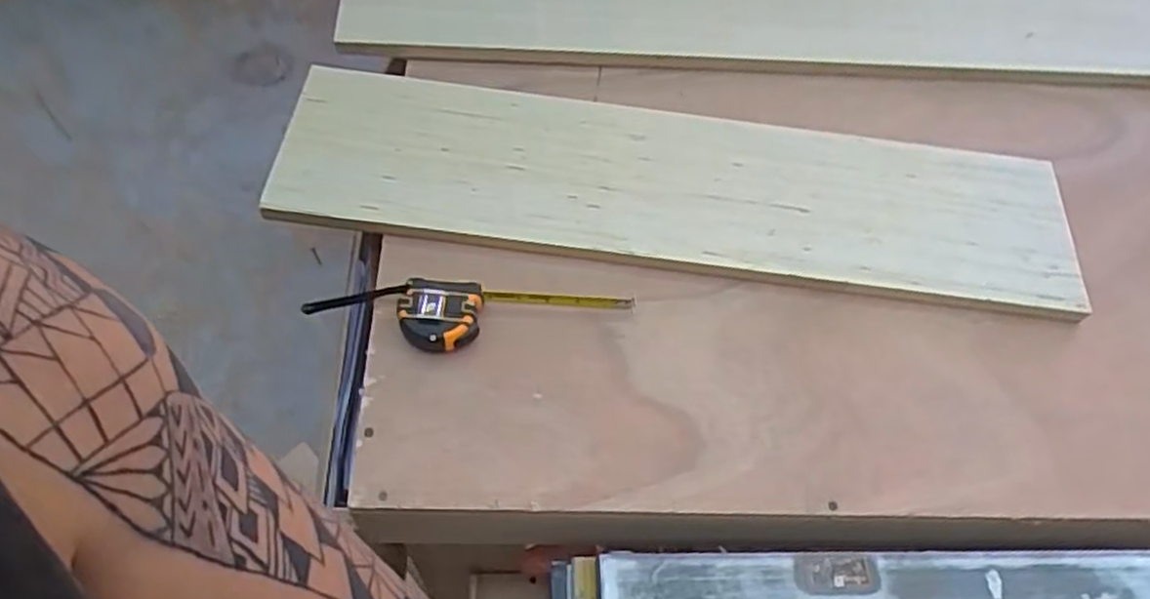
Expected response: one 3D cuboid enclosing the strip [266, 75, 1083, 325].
[{"bbox_3d":[0.104,-0.113,0.750,0.748,0.017,0.180,7,60,-2],"label":"strip"}]

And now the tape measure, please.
[{"bbox_3d":[-0.091,0.014,0.656,0.276,0.038,0.055,1,60,-3],"label":"tape measure"}]

